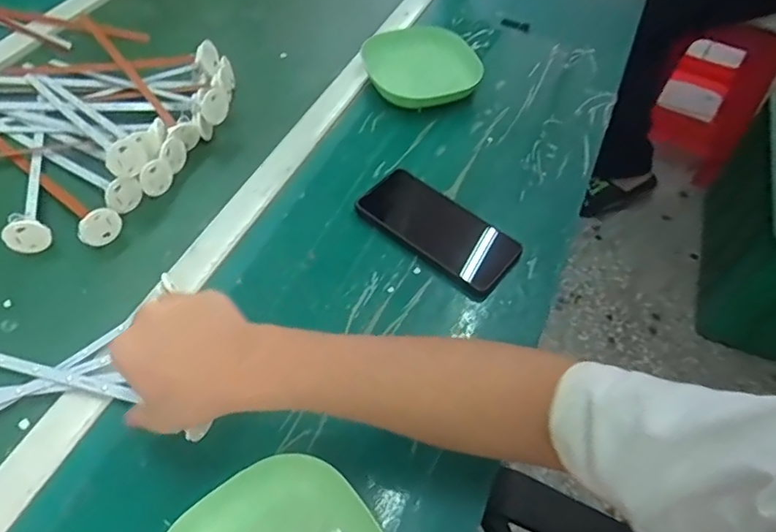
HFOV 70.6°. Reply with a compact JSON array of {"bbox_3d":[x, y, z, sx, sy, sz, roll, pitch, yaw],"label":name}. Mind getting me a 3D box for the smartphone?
[{"bbox_3d":[0.050,-0.041,0.551,0.161,0.014,0.079,34,58,21],"label":"smartphone"}]

